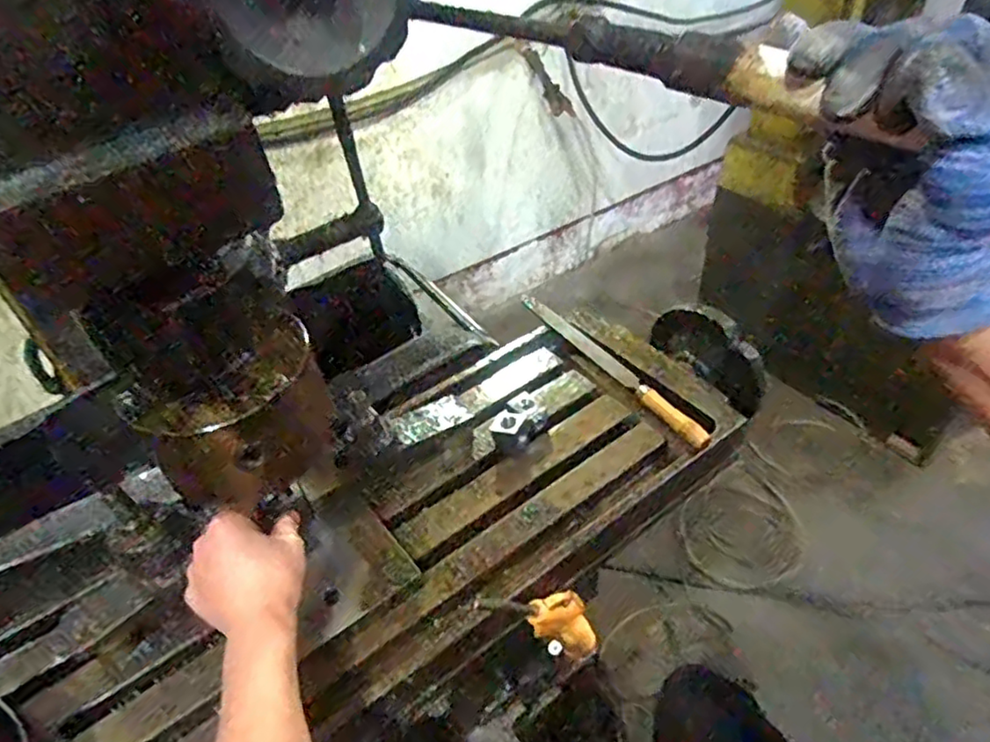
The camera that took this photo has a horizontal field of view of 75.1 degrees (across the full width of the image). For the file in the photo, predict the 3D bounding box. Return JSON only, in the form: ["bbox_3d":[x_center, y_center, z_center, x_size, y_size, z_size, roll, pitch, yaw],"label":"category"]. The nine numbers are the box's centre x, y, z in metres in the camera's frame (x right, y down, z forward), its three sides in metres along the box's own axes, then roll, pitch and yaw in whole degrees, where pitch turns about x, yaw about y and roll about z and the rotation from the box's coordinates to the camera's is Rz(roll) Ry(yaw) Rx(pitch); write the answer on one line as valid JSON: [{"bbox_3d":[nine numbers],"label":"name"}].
[{"bbox_3d":[0.115,-0.012,0.669,0.023,0.022,0.280,-25,46,-20],"label":"file"}]

